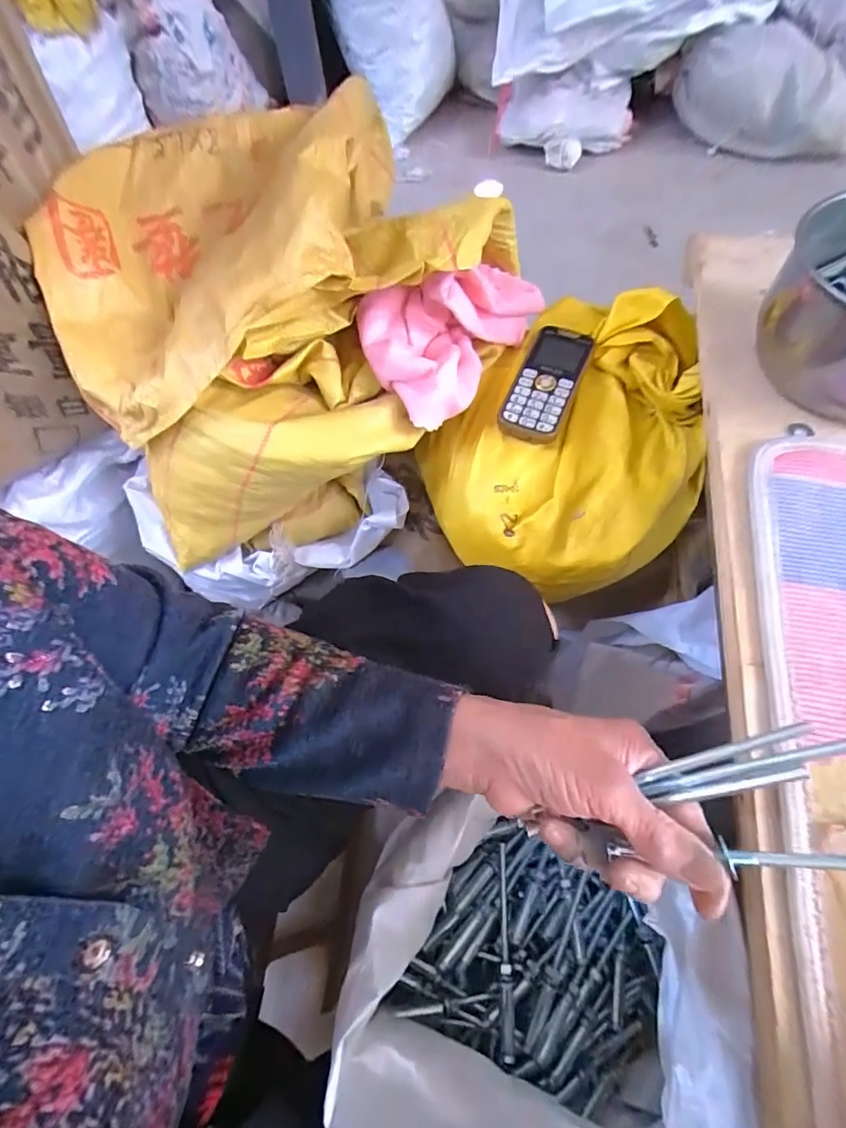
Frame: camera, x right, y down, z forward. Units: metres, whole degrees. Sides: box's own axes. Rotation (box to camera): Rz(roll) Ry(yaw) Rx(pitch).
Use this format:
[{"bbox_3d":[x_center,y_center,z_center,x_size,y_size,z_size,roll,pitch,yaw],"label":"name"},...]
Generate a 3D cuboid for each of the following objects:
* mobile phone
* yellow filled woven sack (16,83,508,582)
[{"bbox_3d":[0.120,-0.176,0.471,0.056,0.014,0.129,22,76,10],"label":"mobile phone"},{"bbox_3d":[-0.146,-0.232,0.529,0.401,0.294,0.363,-41,68,-15],"label":"yellow filled woven sack"}]

